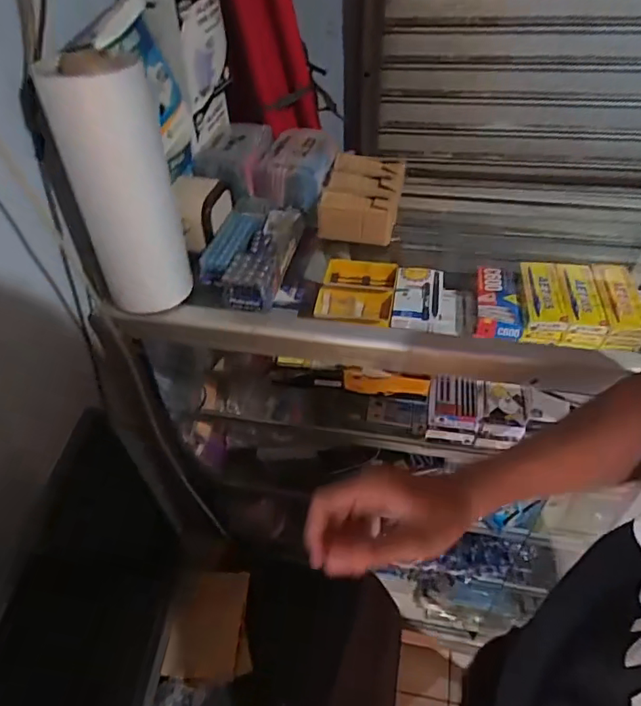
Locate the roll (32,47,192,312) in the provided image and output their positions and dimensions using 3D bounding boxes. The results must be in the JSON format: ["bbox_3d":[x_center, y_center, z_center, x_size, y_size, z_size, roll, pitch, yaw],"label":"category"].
[{"bbox_3d":[-0.211,-0.172,0.566,0.097,0.271,0.073,1,47,4],"label":"roll"}]

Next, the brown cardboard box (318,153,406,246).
[{"bbox_3d":[0.062,-0.224,0.734,0.108,0.064,0.149,8,48,10],"label":"brown cardboard box"}]

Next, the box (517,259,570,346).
[{"bbox_3d":[0.359,-0.084,0.838,0.061,0.057,0.146,7,48,10],"label":"box"}]

